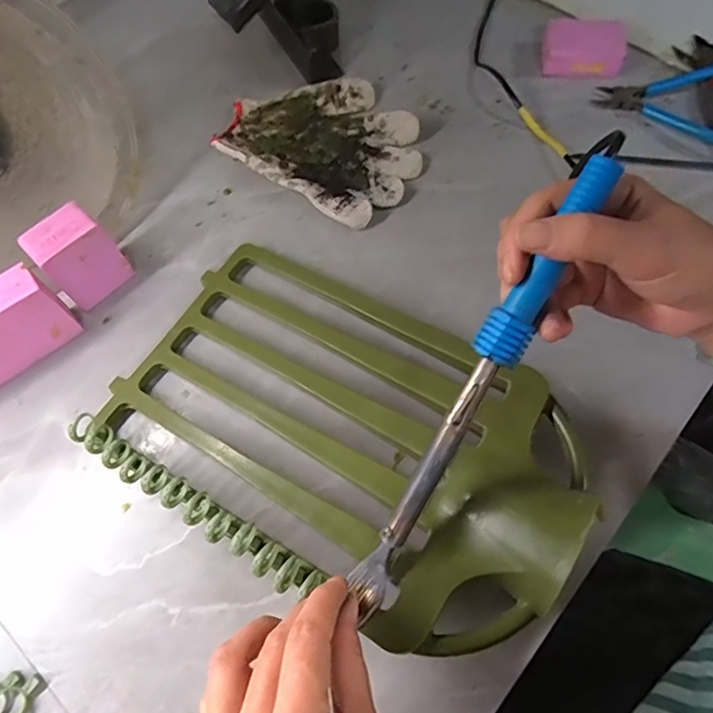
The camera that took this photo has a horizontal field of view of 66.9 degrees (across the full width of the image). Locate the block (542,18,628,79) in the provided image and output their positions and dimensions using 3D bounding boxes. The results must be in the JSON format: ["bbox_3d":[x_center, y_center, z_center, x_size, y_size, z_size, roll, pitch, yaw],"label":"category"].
[{"bbox_3d":[0.236,-0.321,0.554,0.079,0.027,0.060,10,66,7],"label":"block"}]

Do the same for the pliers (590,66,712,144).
[{"bbox_3d":[0.327,-0.260,0.521,0.151,0.027,0.105,36,71,17],"label":"pliers"}]

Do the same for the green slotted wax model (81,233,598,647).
[{"bbox_3d":[-0.016,0.048,0.372,0.329,0.069,0.208,30,69,15],"label":"green slotted wax model"}]

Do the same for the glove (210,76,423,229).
[{"bbox_3d":[-0.027,-0.212,0.521,0.187,0.018,0.148,33,70,16],"label":"glove"}]

